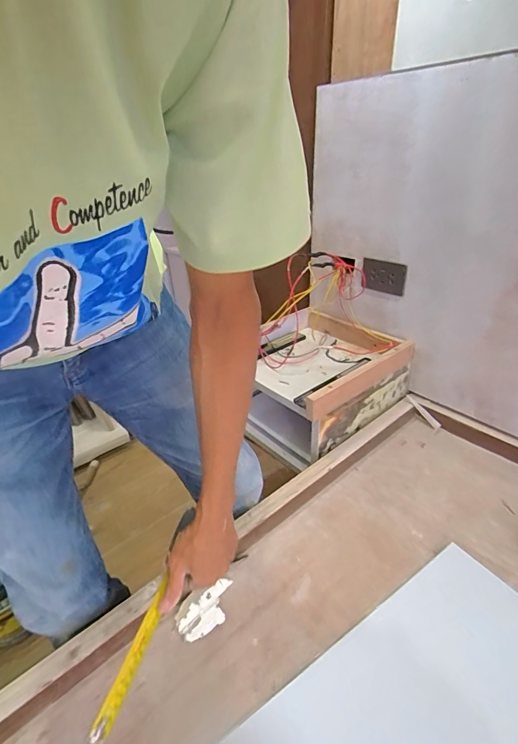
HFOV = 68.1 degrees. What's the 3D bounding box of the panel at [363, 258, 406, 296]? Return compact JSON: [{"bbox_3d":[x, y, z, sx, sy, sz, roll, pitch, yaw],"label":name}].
[{"bbox_3d":[0.304,-0.233,0.937,0.106,0.074,0.012,16,35,28],"label":"panel"}]

